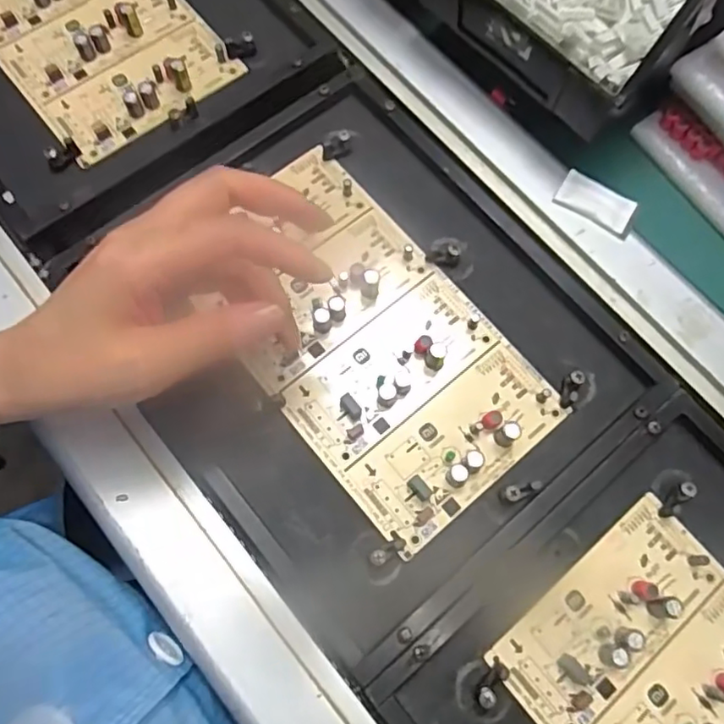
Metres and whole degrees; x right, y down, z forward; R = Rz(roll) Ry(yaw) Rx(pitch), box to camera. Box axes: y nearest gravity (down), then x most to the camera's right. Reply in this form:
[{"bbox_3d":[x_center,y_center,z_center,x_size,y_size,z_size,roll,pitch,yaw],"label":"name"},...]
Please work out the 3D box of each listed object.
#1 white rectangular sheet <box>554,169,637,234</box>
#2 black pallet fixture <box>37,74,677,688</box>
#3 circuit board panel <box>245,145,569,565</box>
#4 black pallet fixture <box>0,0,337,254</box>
[{"bbox_3d":[0.143,-0.098,0.367,0.045,0.006,0.024,30,74,5],"label":"white rectangular sheet"},{"bbox_3d":[-0.003,-0.016,0.340,0.232,0.023,0.275,-38,79,-13],"label":"black pallet fixture"},{"bbox_3d":[0.000,-0.016,0.340,0.119,0.017,0.213,-38,79,-13],"label":"circuit board panel"},{"bbox_3d":[-0.191,-0.231,0.397,0.226,0.019,0.266,-39,79,-13],"label":"black pallet fixture"}]

